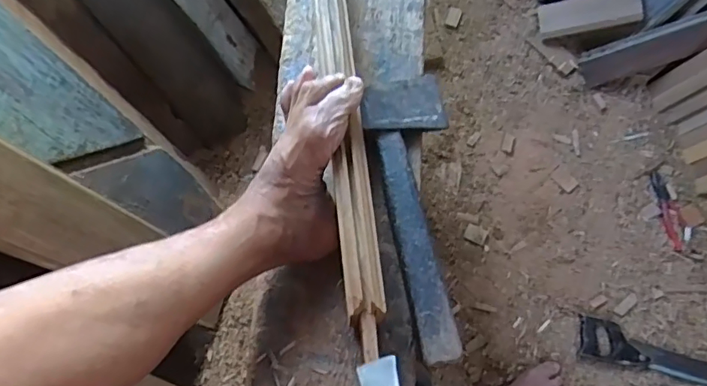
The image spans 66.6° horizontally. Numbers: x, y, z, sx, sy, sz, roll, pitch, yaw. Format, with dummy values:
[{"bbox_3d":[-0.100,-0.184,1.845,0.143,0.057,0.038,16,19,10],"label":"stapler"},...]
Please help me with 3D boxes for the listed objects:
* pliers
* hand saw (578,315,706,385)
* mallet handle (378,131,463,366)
[{"bbox_3d":[0.743,0.041,1.258,0.055,0.014,0.188,-5,73,-2],"label":"pliers"},{"bbox_3d":[0.666,0.347,1.158,0.350,0.029,0.089,12,73,3],"label":"hand saw"},{"bbox_3d":[0.068,0.051,0.596,0.039,0.025,0.263,-11,74,-4],"label":"mallet handle"}]

